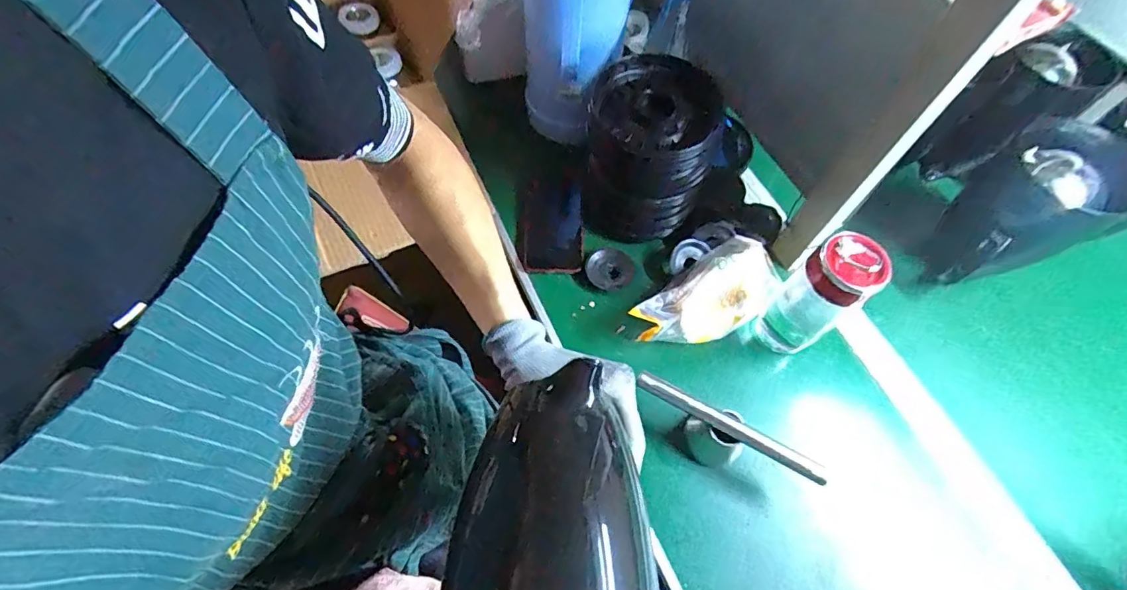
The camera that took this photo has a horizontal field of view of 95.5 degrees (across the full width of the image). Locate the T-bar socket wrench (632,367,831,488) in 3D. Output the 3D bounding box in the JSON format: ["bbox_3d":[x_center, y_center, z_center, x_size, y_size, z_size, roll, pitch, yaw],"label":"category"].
[{"bbox_3d":[0.165,0.148,0.535,0.201,0.074,0.046,22,63,8],"label":"T-bar socket wrench"}]

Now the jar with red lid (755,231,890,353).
[{"bbox_3d":[0.271,0.005,0.553,0.055,0.173,0.068,-38,70,-21],"label":"jar with red lid"}]

